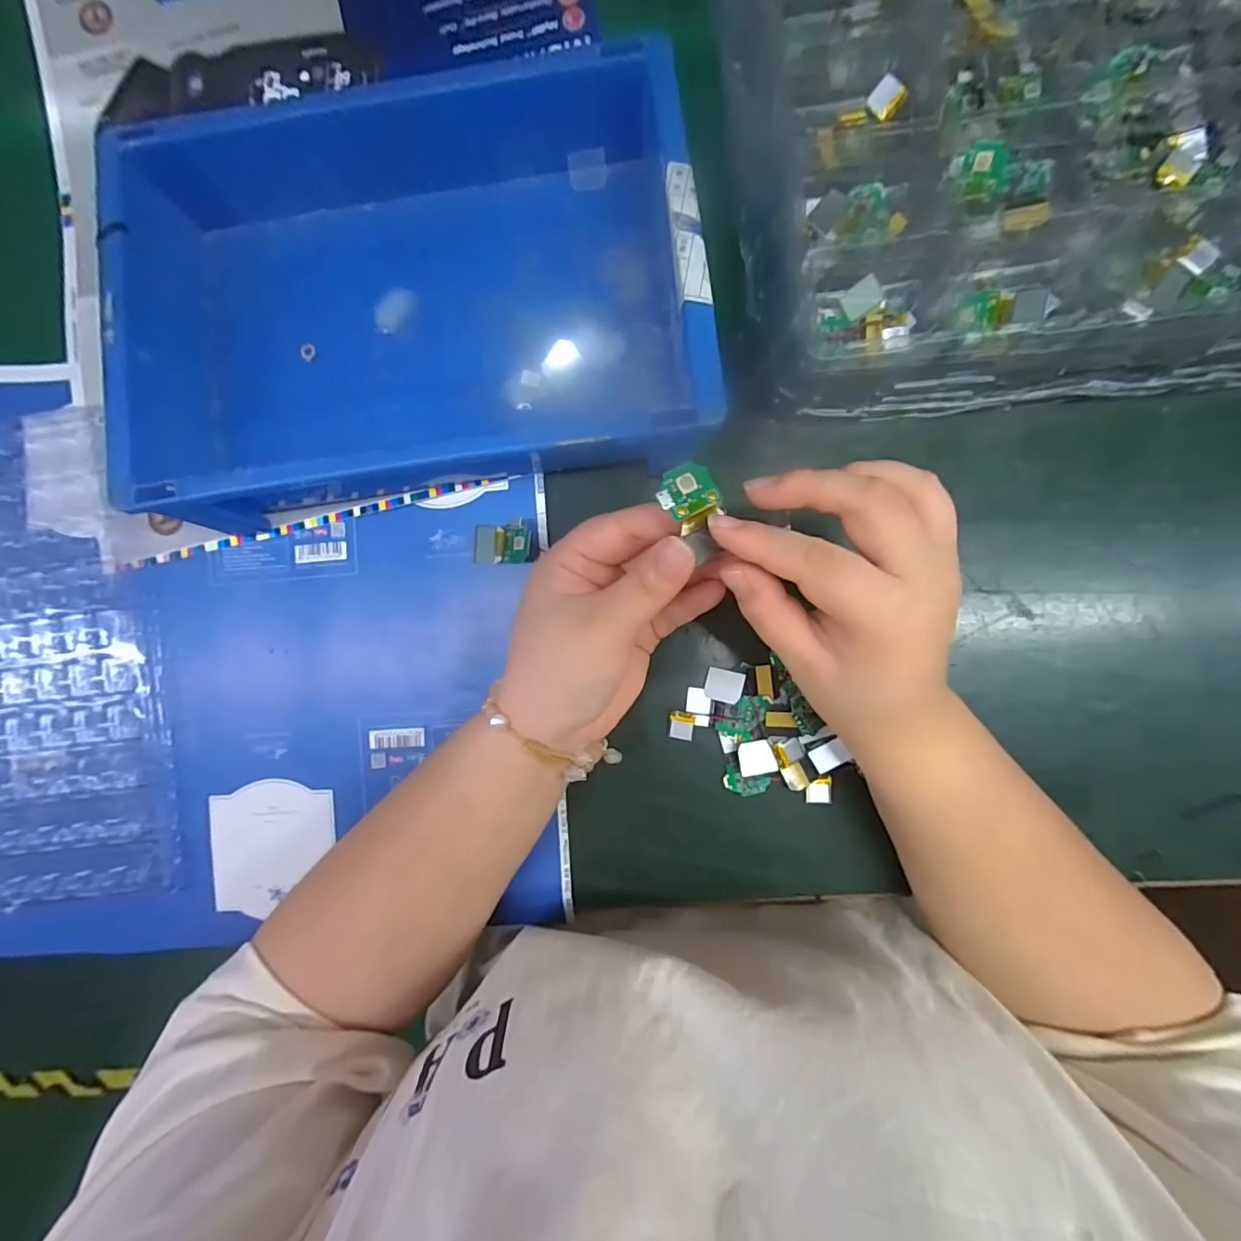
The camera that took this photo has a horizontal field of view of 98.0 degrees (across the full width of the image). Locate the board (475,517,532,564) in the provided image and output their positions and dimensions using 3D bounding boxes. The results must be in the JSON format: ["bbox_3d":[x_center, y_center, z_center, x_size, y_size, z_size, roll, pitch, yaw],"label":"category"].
[{"bbox_3d":[-0.069,-0.045,0.314,0.036,0.005,0.023,0,92,25],"label":"board"}]

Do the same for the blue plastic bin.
[{"bbox_3d":[-0.112,-0.191,0.304,0.310,0.074,0.232,-8,87,2],"label":"blue plastic bin"}]

